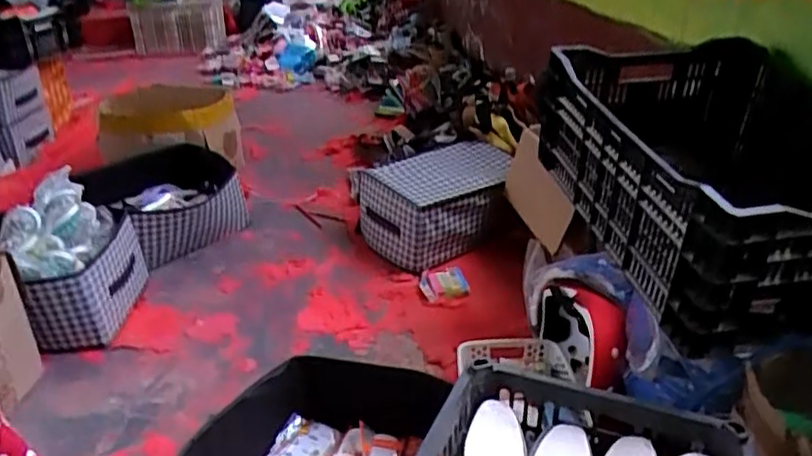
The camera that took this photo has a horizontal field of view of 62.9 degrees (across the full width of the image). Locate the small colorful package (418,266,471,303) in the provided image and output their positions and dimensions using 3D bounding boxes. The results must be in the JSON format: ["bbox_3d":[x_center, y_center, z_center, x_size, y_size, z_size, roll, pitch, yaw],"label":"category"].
[{"bbox_3d":[0.081,0.119,1.488,0.098,0.033,0.102,-6,25,-8],"label":"small colorful package"}]

